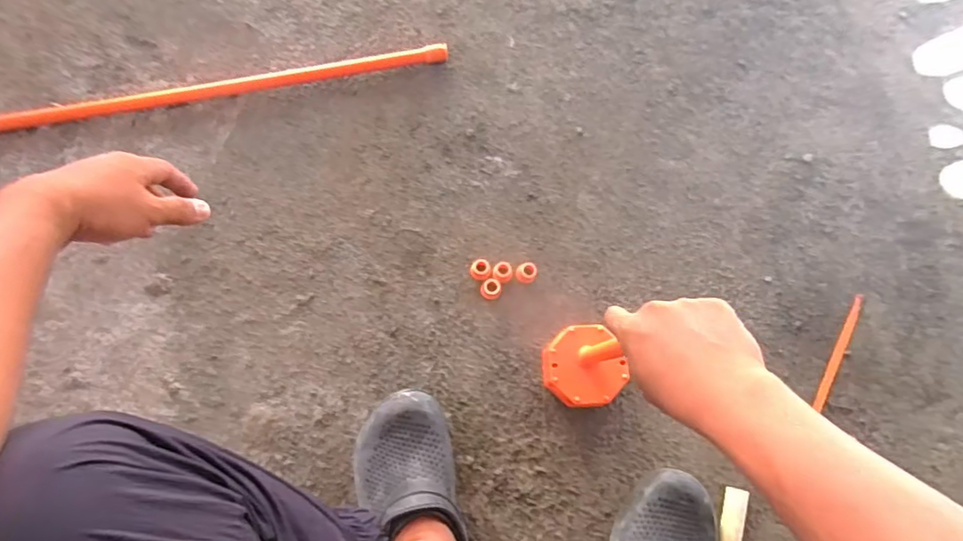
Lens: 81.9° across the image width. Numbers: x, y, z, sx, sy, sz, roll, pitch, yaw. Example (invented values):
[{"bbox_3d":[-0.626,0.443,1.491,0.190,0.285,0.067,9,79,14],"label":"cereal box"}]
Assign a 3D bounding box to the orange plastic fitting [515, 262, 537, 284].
[{"bbox_3d":[0.060,0.004,0.751,0.026,0.019,0.027,0,77,-1],"label":"orange plastic fitting"}]

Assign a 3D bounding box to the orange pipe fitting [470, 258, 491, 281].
[{"bbox_3d":[-0.001,-0.001,0.746,0.028,0.015,0.027,0,77,-1],"label":"orange pipe fitting"}]

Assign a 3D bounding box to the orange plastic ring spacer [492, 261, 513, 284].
[{"bbox_3d":[0.028,0.004,0.744,0.026,0.015,0.028,0,77,-1],"label":"orange plastic ring spacer"}]

